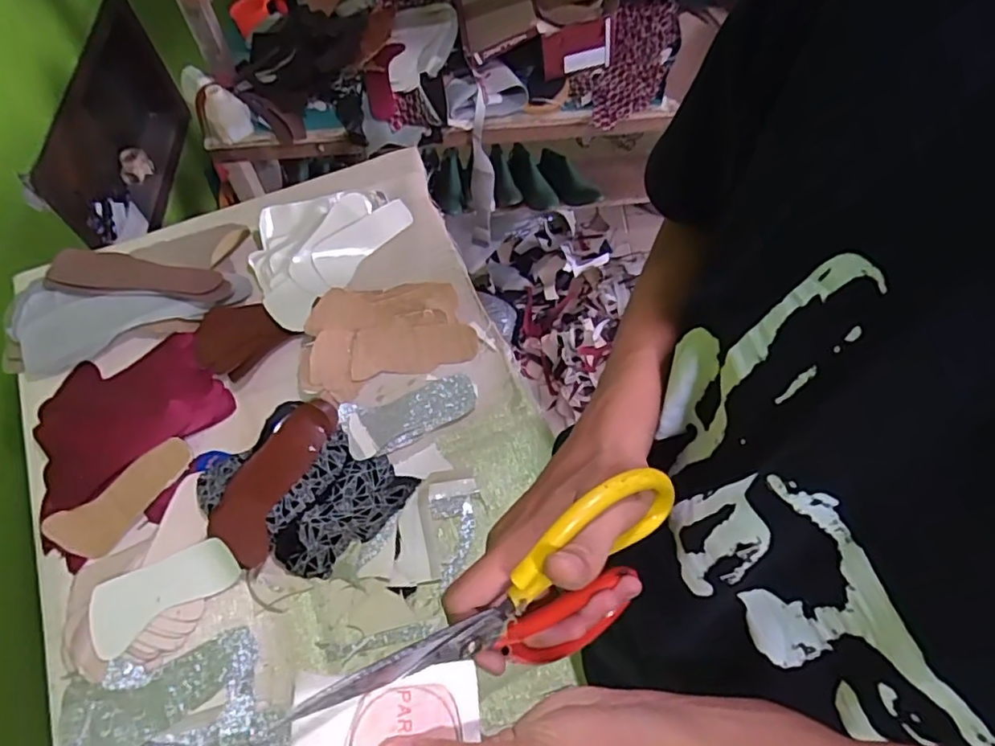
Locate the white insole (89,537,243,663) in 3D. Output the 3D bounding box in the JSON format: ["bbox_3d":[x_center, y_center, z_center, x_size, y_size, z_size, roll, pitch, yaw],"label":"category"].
[{"bbox_3d":[-0.364,0.231,0.653,0.153,0.018,0.071,-30,80,-16],"label":"white insole"}]

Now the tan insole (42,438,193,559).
[{"bbox_3d":[-0.440,0.146,0.709,0.166,0.018,0.065,-36,66,-15],"label":"tan insole"}]

